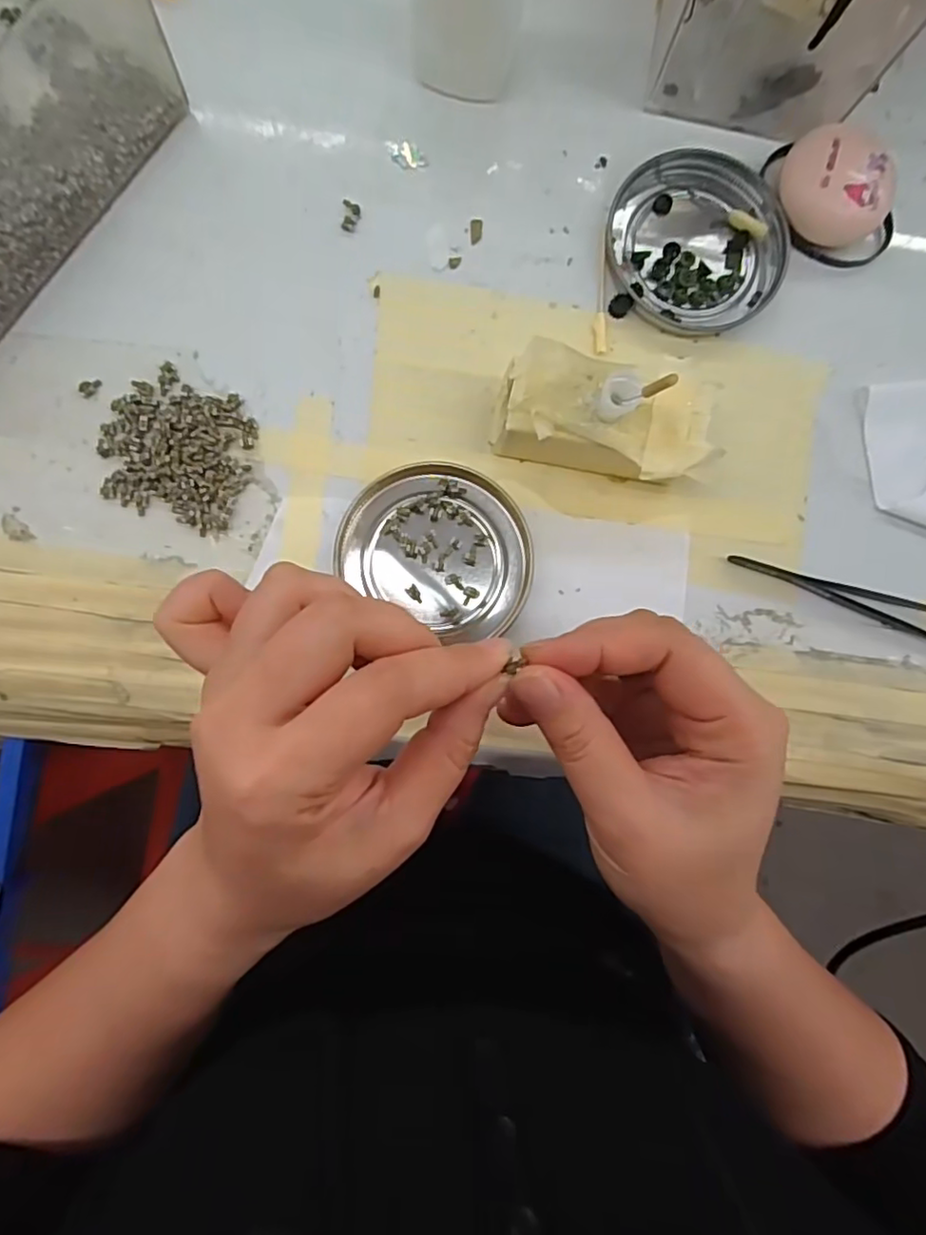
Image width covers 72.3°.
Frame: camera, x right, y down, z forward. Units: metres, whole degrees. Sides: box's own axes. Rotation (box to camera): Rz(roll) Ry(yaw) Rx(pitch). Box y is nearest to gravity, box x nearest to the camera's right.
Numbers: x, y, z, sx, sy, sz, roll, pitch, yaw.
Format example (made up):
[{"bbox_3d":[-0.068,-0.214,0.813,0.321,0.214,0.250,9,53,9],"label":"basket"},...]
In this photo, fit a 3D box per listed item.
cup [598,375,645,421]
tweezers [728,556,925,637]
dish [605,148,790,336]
[{"bbox_3d":[0.058,-0.082,0.235,0.014,0.014,0.015,0,86,-4],"label":"cup"},{"bbox_3d":[0.175,-0.006,0.275,0.125,0.004,0.016,17,86,-3],"label":"tweezers"},{"bbox_3d":[0.103,-0.166,0.279,0.075,0.008,0.078,0,86,-4],"label":"dish"}]

